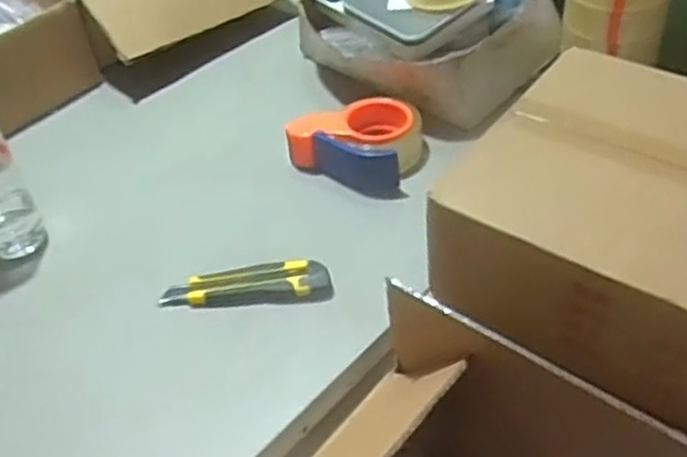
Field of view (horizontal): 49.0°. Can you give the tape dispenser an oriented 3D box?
[{"bbox_3d":[0.012,-0.088,0.845,0.151,0.067,0.097,-1,44,7],"label":"tape dispenser"}]

